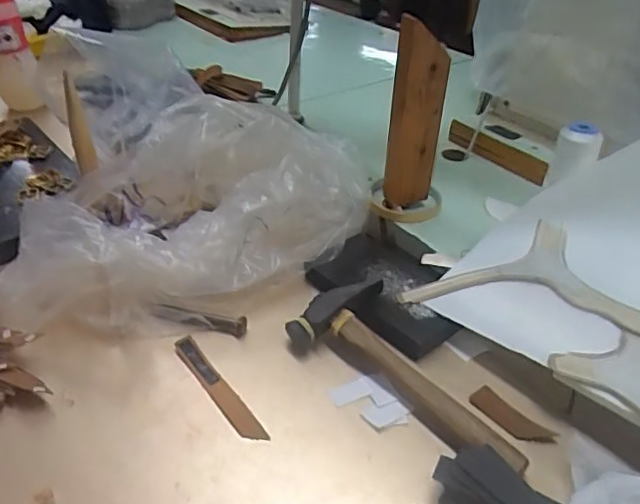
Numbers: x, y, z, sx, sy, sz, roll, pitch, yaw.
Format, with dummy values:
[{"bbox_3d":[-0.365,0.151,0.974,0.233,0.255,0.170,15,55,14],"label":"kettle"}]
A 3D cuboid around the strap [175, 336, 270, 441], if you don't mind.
[{"bbox_3d":[-0.083,0.109,0.468,0.017,0.008,0.124,-25,43,-29],"label":"strap"}]

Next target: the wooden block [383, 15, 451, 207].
[{"bbox_3d":[0.096,-0.131,0.592,0.054,0.215,0.020,23,52,20],"label":"wooden block"}]

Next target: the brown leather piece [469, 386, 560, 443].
[{"bbox_3d":[0.150,0.131,0.455,0.023,0.004,0.068,-30,42,-26],"label":"brown leather piece"}]

